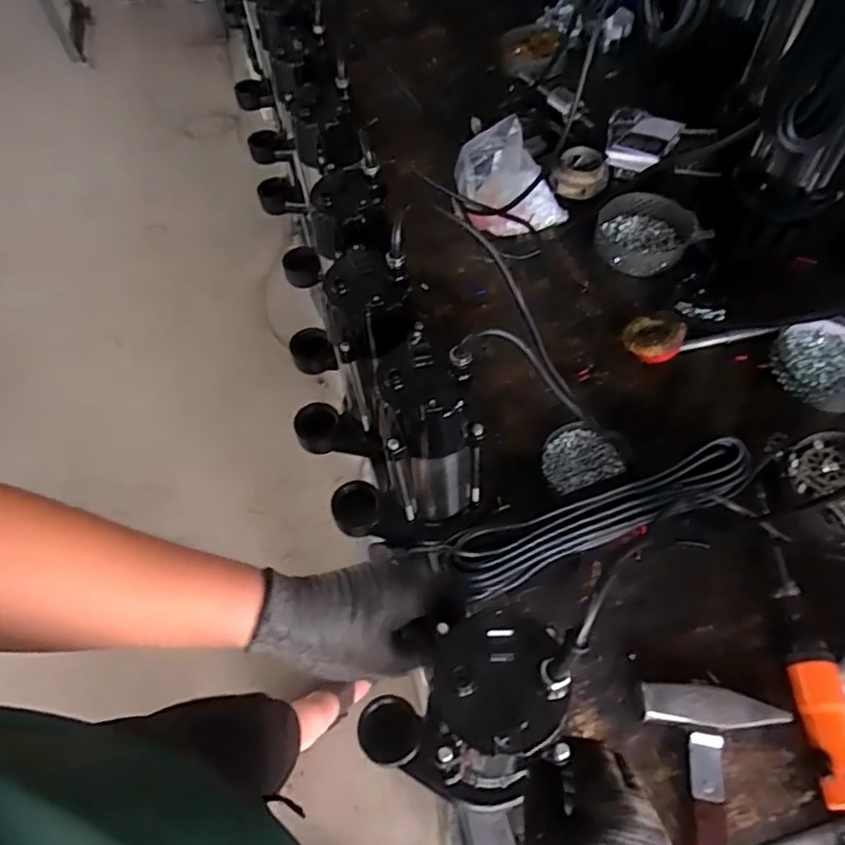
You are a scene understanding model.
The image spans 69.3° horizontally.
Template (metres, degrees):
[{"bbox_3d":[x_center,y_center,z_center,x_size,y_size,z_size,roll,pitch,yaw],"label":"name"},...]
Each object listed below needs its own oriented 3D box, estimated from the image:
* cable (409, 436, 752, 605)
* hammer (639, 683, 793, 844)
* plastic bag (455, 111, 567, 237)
[{"bbox_3d":[0.188,0.094,0.637,0.336,0.031,0.066,-19,57,-9],"label":"cable"},{"bbox_3d":[0.249,0.376,0.486,0.113,0.026,0.302,2,57,5],"label":"hammer"},{"bbox_3d":[0.138,-0.368,0.918,0.168,0.127,0.116,-8,56,-2],"label":"plastic bag"}]

